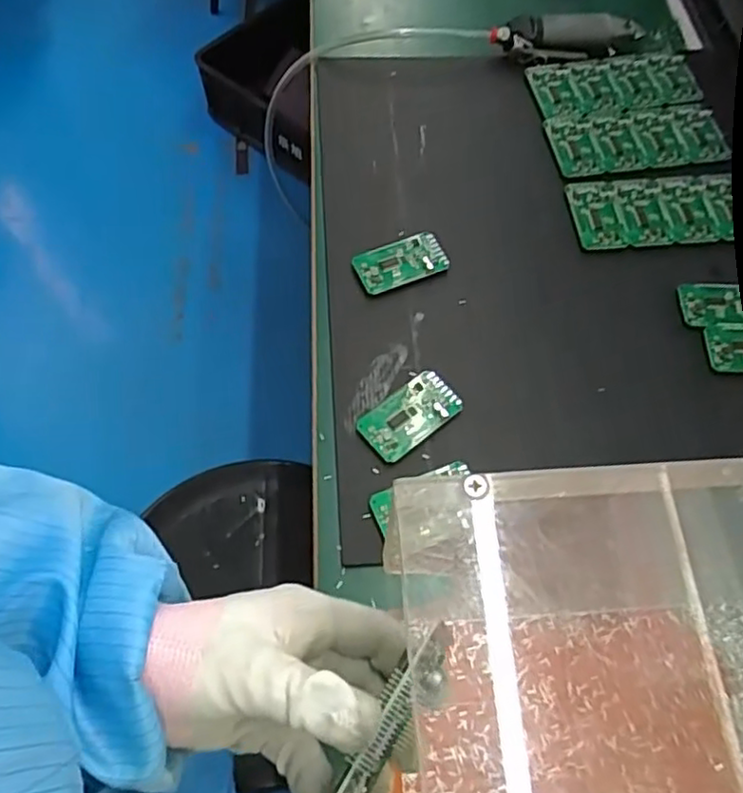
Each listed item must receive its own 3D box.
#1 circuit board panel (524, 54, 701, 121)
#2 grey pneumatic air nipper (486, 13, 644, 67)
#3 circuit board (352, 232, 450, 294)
[{"bbox_3d":[0.244,-0.311,0.669,0.169,0.005,0.077,-8,63,-6],"label":"circuit board panel"},{"bbox_3d":[0.203,-0.369,0.679,0.154,0.031,0.042,-12,63,-8],"label":"grey pneumatic air nipper"},{"bbox_3d":[0.023,-0.111,0.549,0.073,0.009,0.039,-18,67,-6],"label":"circuit board"}]

